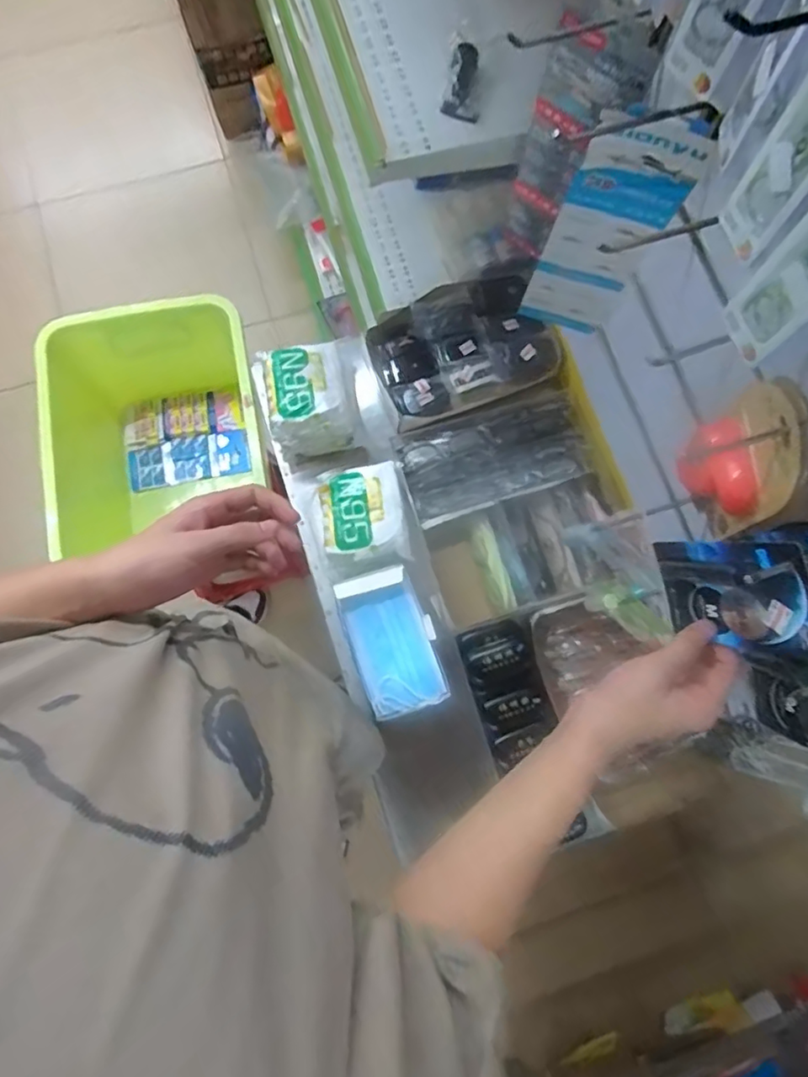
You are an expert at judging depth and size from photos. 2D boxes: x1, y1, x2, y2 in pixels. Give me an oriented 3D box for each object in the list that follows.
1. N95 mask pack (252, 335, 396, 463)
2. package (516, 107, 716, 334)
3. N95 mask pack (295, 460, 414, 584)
[{"bbox_3d":[-0.114,-0.207,0.797,0.163,0.090,0.154,-18,79,-5],"label":"N95 mask pack"},{"bbox_3d":[0.199,-0.304,0.573,0.100,0.275,0.026,20,78,3],"label":"package"},{"bbox_3d":[-0.064,-0.029,0.794,0.142,0.067,0.158,-15,79,-4],"label":"N95 mask pack"}]

